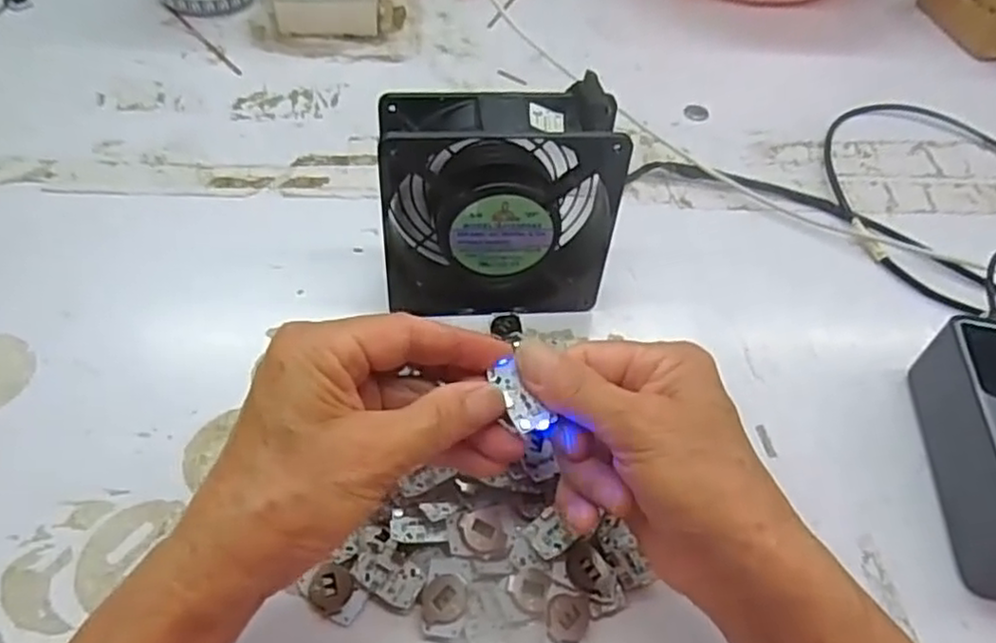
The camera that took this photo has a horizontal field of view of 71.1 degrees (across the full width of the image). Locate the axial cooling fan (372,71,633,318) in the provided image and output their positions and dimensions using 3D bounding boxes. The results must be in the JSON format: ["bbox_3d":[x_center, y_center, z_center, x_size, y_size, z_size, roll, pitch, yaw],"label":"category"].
[{"bbox_3d":[-0.001,-0.060,0.376,0.119,0.122,0.048,-3,49,-7],"label":"axial cooling fan"}]

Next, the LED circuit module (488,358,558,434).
[{"bbox_3d":[0.008,0.029,0.263,0.013,0.004,0.030,-26,71,-25],"label":"LED circuit module"}]

